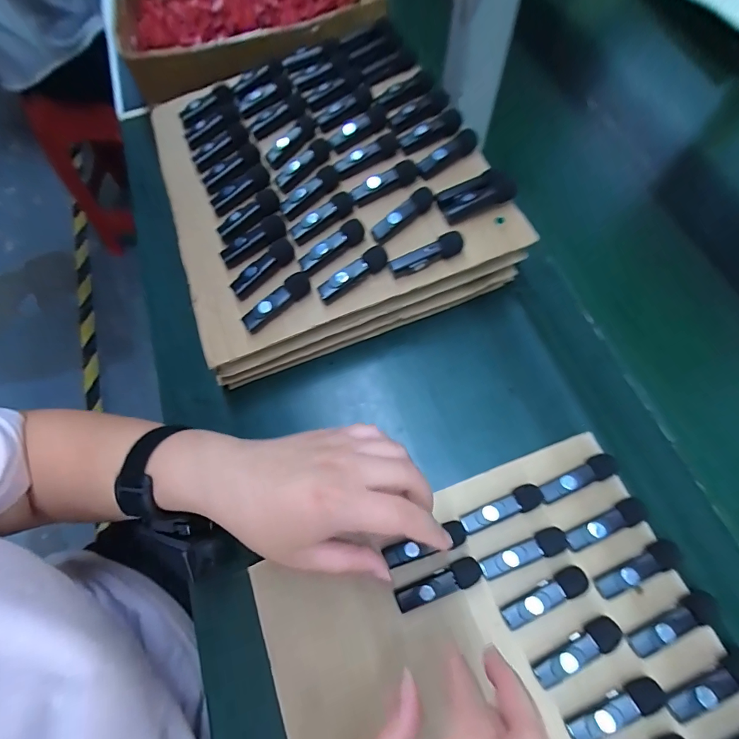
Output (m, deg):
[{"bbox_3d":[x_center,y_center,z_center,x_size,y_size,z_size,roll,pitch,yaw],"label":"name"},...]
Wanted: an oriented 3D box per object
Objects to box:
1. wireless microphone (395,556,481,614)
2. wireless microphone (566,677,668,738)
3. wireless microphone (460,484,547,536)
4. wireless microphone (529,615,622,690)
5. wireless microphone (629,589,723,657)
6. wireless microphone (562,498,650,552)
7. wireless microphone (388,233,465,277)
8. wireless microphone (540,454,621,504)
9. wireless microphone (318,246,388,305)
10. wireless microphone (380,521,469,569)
[{"bbox_3d":[0.051,0.157,0.289,0.064,0.011,0.018,-19,67,-7],"label":"wireless microphone"},{"bbox_3d":[0.159,0.220,0.255,0.066,0.011,0.015,-22,68,-8],"label":"wireless microphone"},{"bbox_3d":[0.103,0.107,0.306,0.066,0.011,0.018,-20,67,-7],"label":"wireless microphone"},{"bbox_3d":[0.141,0.191,0.268,0.062,0.011,0.017,-27,68,-10],"label":"wireless microphone"},{"bbox_3d":[0.208,0.173,0.269,0.064,0.013,0.016,-24,68,-9],"label":"wireless microphone"},{"bbox_3d":[0.177,0.114,0.294,0.061,0.010,0.017,-21,67,-8],"label":"wireless microphone"},{"bbox_3d":[0.048,-0.095,0.327,0.063,0.016,0.013,-21,68,-8],"label":"wireless microphone"},{"bbox_3d":[0.163,0.084,0.308,0.061,0.011,0.017,-20,67,-8],"label":"wireless microphone"},{"bbox_3d":[-0.014,-0.078,0.326,0.062,0.017,0.016,-32,69,-12],"label":"wireless microphone"},{"bbox_3d":[0.043,0.134,0.301,0.064,0.013,0.018,-19,67,-4],"label":"wireless microphone"}]

